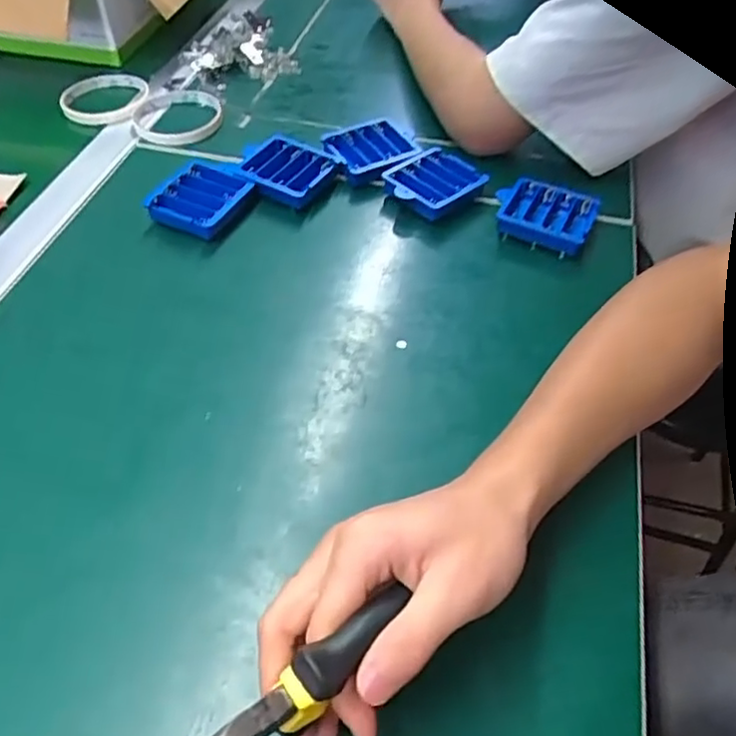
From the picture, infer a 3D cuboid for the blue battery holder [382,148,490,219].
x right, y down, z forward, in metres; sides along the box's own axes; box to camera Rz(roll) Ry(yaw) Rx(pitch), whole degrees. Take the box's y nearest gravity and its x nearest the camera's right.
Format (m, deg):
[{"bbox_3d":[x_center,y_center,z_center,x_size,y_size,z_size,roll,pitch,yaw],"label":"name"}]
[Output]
[{"bbox_3d":[0.056,-0.156,0.550,0.076,0.019,0.063,-28,55,-22],"label":"blue battery holder"}]

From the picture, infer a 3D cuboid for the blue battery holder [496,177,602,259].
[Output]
[{"bbox_3d":[0.139,-0.122,0.516,0.073,0.023,0.061,24,53,19],"label":"blue battery holder"}]

